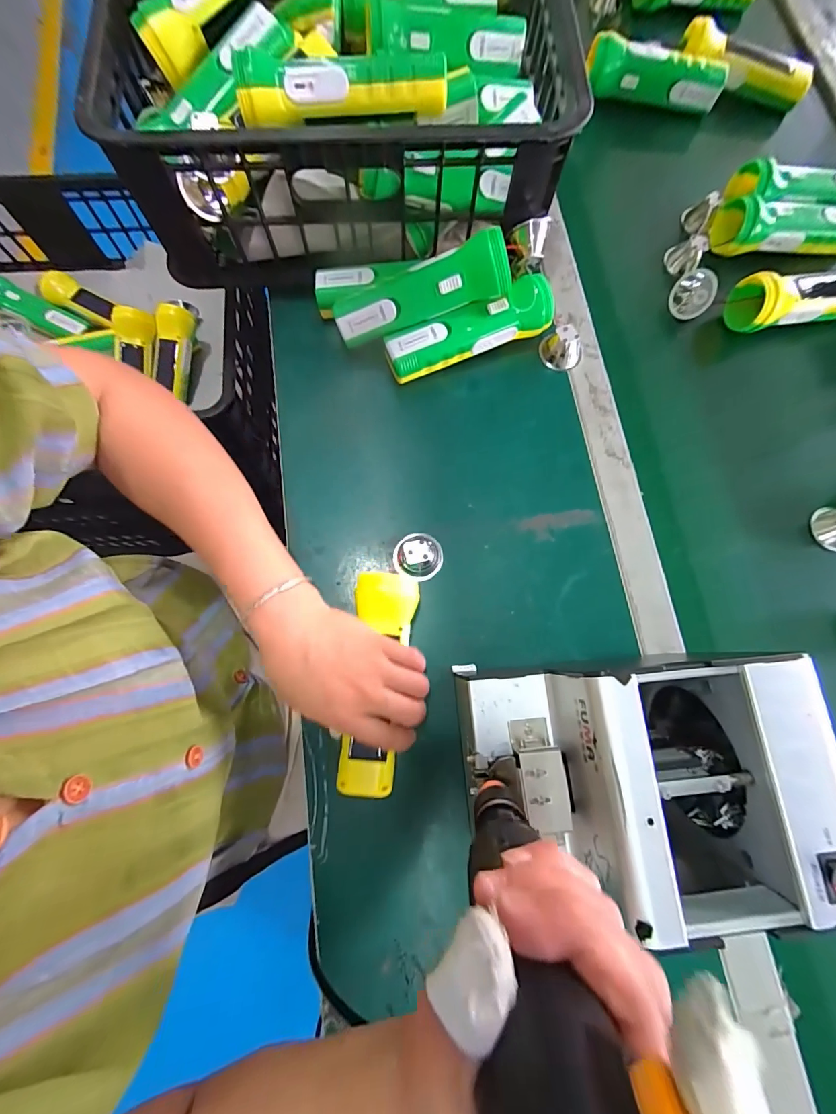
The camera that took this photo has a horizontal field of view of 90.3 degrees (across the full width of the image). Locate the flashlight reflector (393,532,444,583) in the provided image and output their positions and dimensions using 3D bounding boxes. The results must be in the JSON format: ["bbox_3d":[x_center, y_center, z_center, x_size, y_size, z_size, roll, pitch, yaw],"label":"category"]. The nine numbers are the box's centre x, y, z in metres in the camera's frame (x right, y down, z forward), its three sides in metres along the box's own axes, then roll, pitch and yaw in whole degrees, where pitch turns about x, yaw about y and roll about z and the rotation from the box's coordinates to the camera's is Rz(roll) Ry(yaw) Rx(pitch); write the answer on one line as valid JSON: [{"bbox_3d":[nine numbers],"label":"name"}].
[{"bbox_3d":[0.002,0.001,0.365,0.044,0.031,0.034,-19,79,-6],"label":"flashlight reflector"}]

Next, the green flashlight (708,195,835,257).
[{"bbox_3d":[0.416,-0.366,0.459,0.163,0.043,0.053,0,78,-3],"label":"green flashlight"}]

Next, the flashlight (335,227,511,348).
[{"bbox_3d":[0.001,-0.245,0.383,0.164,0.043,0.042,-15,76,12],"label":"flashlight"}]

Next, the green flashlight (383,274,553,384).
[{"bbox_3d":[0.052,-0.219,0.408,0.169,0.051,0.042,-19,79,-6],"label":"green flashlight"}]

